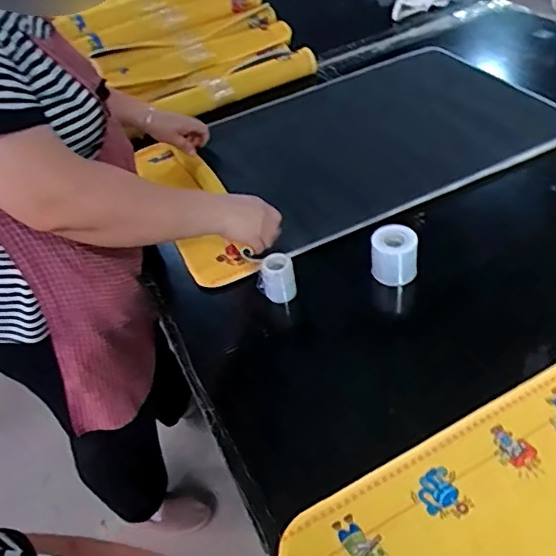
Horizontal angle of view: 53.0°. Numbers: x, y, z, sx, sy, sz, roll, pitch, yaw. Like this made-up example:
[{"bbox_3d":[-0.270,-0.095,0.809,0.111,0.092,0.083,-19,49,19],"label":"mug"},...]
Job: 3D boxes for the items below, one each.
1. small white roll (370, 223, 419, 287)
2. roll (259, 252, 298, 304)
[{"bbox_3d":[0.178,-0.034,0.856,0.069,0.076,0.057,0,45,10],"label":"small white roll"},{"bbox_3d":[0.000,-0.001,0.849,0.053,0.063,0.041,-7,44,3],"label":"roll"}]

